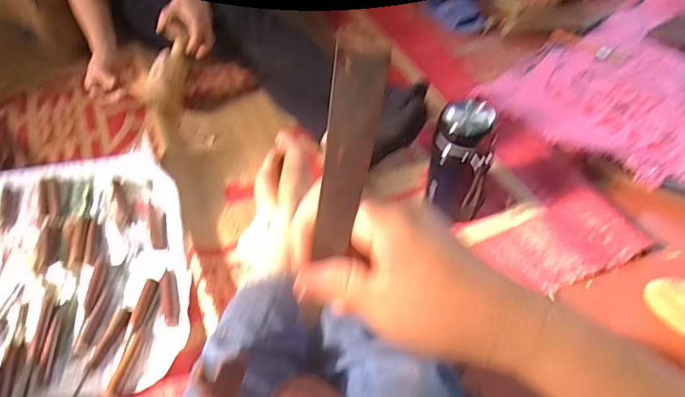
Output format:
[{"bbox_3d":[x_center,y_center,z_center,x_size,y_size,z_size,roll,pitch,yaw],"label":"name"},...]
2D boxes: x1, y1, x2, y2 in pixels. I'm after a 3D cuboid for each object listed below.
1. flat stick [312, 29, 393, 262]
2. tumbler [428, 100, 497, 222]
[{"bbox_3d":[0.002,-0.017,0.221,0.021,0.115,0.006,9,39,0],"label":"flat stick"},{"bbox_3d":[0.192,-0.051,0.818,0.090,0.213,0.082,-1,47,1],"label":"tumbler"}]

